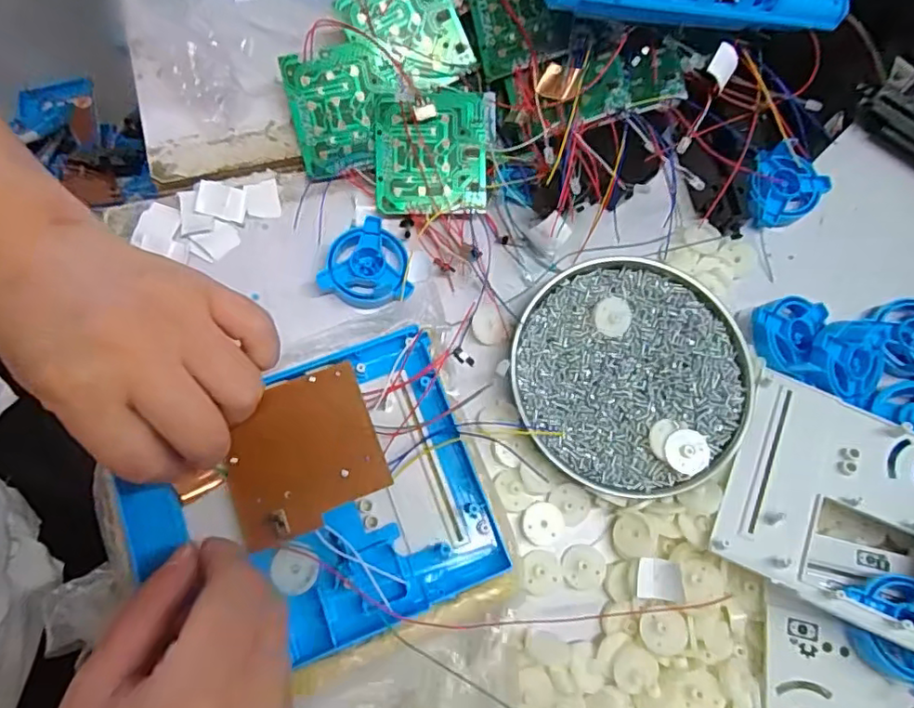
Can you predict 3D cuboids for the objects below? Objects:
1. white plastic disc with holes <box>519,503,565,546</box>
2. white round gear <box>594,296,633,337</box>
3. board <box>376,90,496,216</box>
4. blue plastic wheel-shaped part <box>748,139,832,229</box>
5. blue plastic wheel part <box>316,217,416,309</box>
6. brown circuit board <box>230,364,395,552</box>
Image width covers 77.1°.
[{"bbox_3d":[0.048,0.094,0.315,0.024,0.004,0.023,1,74,-3],"label":"white plastic disc with holes"},{"bbox_3d":[0.094,-0.022,0.344,0.022,0.004,0.023,1,74,-3],"label":"white round gear"},{"bbox_3d":[-0.015,-0.125,0.356,0.068,0.005,0.074,2,95,-3],"label":"board"},{"bbox_3d":[0.211,-0.110,0.377,0.054,0.014,0.049,-39,100,-2],"label":"blue plastic wheel-shaped part"},{"bbox_3d":[-0.050,-0.054,0.344,0.051,0.012,0.053,1,74,-3],"label":"blue plastic wheel part"},{"bbox_3d":[-0.077,0.049,0.285,0.073,0.005,0.072,-20,75,-10],"label":"brown circuit board"}]

